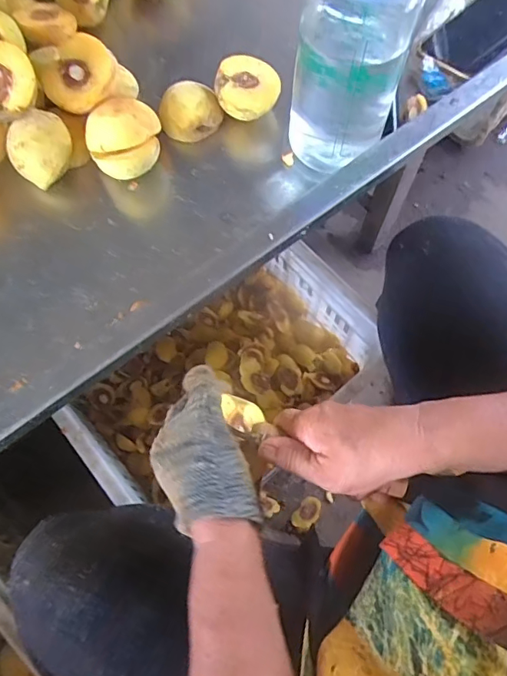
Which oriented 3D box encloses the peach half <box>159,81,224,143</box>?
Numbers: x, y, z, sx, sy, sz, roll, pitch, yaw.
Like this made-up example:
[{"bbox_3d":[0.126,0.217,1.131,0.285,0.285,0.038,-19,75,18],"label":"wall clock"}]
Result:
[{"bbox_3d":[-0.067,-0.234,0.509,0.060,0.038,0.047,-24,71,-9],"label":"peach half"}]

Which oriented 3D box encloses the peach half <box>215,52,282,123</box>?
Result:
[{"bbox_3d":[-0.006,-0.250,0.509,0.064,0.044,0.063,0,69,0],"label":"peach half"}]

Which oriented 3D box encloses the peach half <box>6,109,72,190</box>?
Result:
[{"bbox_3d":[-0.203,-0.179,0.479,0.058,0.057,0.046,-41,74,-14],"label":"peach half"}]

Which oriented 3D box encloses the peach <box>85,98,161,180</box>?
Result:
[{"bbox_3d":[-0.125,-0.188,0.481,0.071,0.059,0.069,-10,69,-4],"label":"peach"}]

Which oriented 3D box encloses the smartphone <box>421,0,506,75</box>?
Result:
[{"bbox_3d":[0.259,-0.339,0.525,0.165,0.015,0.076,-41,74,-14],"label":"smartphone"}]

